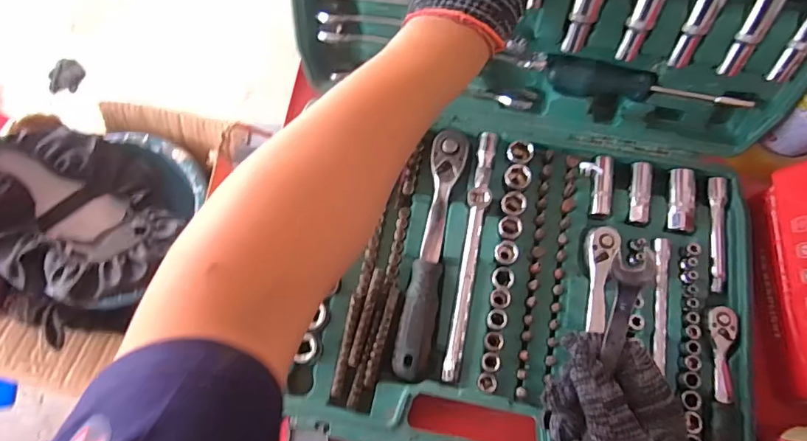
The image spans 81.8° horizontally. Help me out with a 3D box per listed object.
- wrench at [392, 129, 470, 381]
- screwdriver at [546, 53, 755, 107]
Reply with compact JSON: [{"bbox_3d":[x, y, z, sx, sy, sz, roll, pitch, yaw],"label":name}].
[{"bbox_3d":[0.028,0.026,0.455,0.035,0.028,0.245,10,74,4],"label":"wrench"},{"bbox_3d":[0.227,-0.124,0.444,0.182,0.033,0.025,13,74,5],"label":"screwdriver"}]

